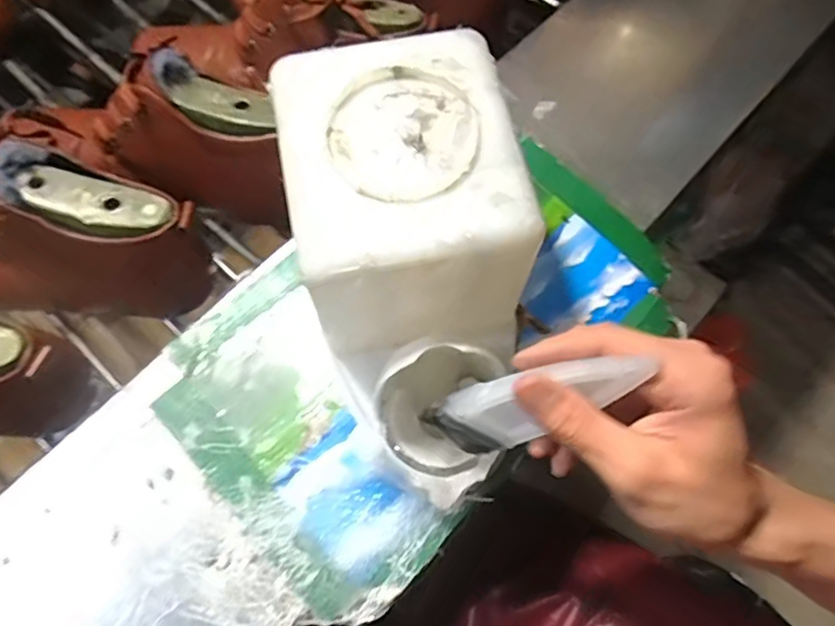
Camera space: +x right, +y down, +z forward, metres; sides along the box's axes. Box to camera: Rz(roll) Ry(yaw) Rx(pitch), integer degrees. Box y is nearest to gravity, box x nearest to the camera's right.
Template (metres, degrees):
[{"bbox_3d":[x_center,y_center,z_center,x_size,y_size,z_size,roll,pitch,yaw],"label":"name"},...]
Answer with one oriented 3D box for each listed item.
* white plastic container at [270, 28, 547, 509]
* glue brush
[{"bbox_3d":[0.000,-0.014,0.368,0.126,0.173,0.241,-9,63,-6],"label":"white plastic container"},{"bbox_3d":[0.058,0.048,0.305,0.038,0.127,0.009,52,41,-13],"label":"glue brush"}]

